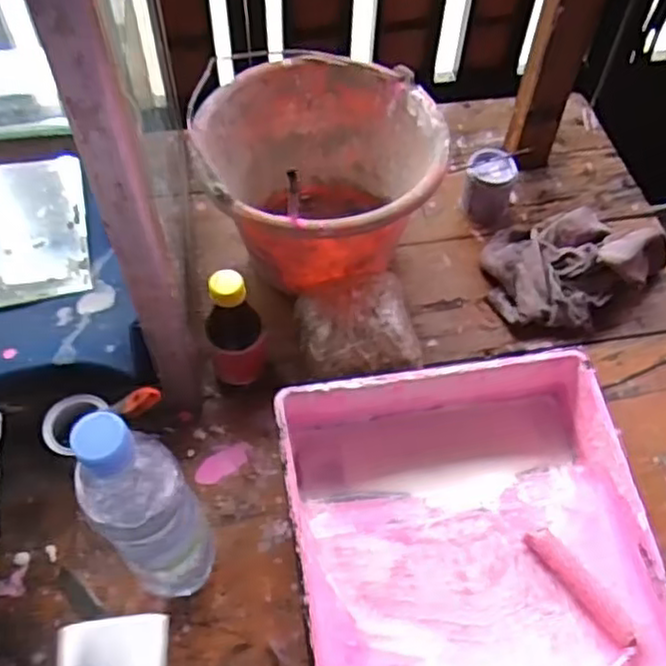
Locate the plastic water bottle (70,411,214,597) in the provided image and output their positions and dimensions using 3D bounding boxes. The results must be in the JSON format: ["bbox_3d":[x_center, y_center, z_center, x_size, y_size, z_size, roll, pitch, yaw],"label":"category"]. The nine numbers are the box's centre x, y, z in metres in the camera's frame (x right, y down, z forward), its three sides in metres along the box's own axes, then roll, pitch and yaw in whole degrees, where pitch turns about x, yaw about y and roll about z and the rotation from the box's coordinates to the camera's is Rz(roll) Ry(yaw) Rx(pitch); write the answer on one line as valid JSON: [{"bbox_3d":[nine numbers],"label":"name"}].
[{"bbox_3d":[-0.127,0.134,0.509,0.055,0.245,0.064,37,63,21],"label":"plastic water bottle"}]

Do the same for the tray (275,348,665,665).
[{"bbox_3d":[0.116,0.201,0.568,0.272,0.082,0.350,-7,57,-6],"label":"tray"}]

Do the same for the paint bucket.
[{"bbox_3d":[-0.015,-0.139,0.752,0.231,0.183,0.232,1,56,-1],"label":"paint bucket"}]

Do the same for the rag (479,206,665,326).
[{"bbox_3d":[0.260,-0.078,0.764,0.181,0.080,0.138,-6,57,-6],"label":"rag"}]

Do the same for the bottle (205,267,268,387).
[{"bbox_3d":[-0.090,0.002,0.660,0.052,0.143,0.044,-10,57,-8],"label":"bottle"}]

